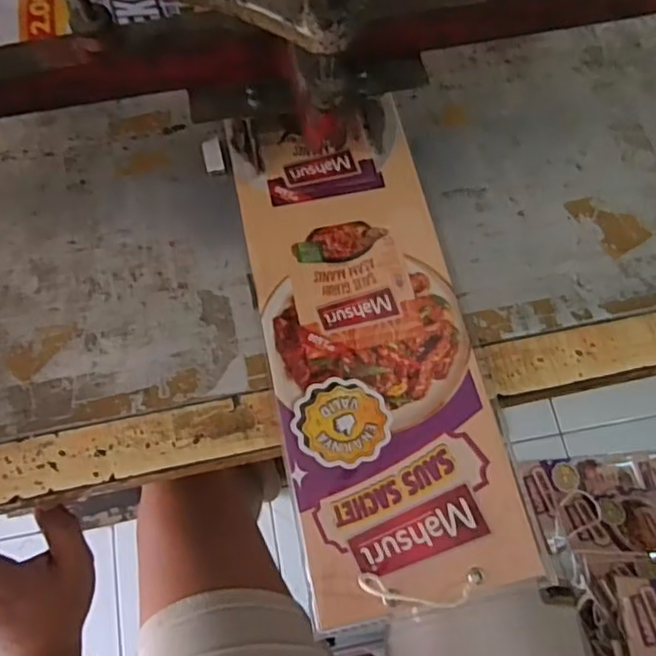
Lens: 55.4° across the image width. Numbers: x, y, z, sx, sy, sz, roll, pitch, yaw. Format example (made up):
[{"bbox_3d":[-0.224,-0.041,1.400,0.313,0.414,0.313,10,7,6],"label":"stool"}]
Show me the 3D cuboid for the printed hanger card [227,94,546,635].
[{"bbox_3d":[0.023,-0.003,0.388,0.122,0.011,0.325,-11,69,-5],"label":"printed hanger card"}]

